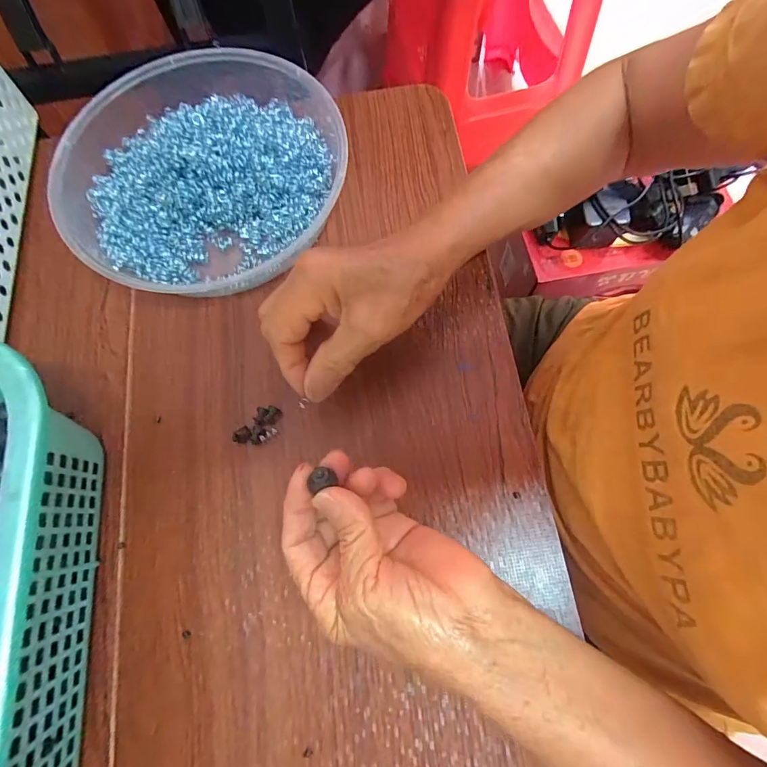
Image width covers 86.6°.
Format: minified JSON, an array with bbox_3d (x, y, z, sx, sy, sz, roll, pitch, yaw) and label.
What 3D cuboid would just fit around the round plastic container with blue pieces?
[{"bbox_3d":[-0.144,-0.175,0.329,0.221,0.052,0.206,-1,73,2],"label":"round plastic container with blue pieces"}]

